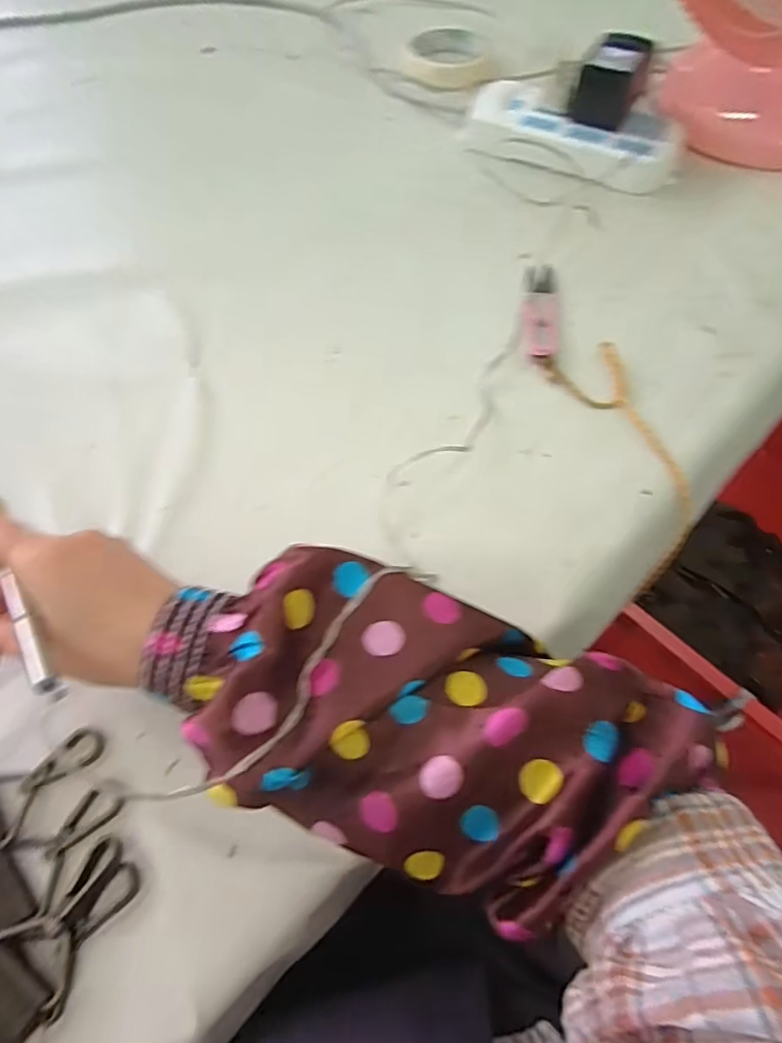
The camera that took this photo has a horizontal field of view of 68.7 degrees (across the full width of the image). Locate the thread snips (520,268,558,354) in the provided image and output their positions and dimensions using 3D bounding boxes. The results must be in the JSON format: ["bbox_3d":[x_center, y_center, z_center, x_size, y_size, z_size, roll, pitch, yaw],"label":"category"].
[{"bbox_3d":[0.113,-0.162,0.432,0.026,0.010,0.099,6,63,6],"label":"thread snips"}]

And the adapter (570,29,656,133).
[{"bbox_3d":[0.191,-0.378,0.489,0.052,0.046,0.067,28,68,13],"label":"adapter"}]

